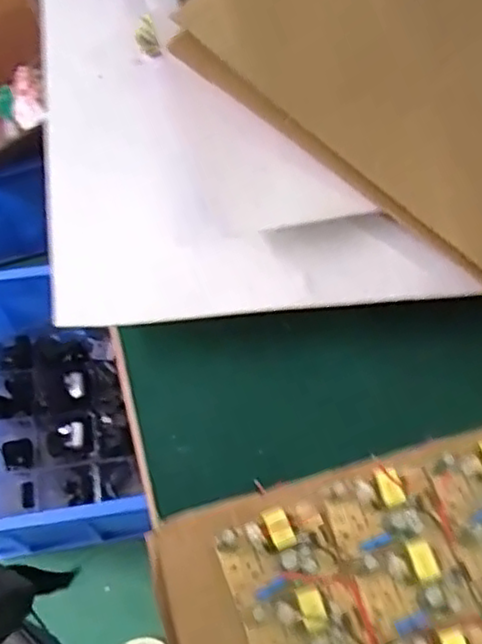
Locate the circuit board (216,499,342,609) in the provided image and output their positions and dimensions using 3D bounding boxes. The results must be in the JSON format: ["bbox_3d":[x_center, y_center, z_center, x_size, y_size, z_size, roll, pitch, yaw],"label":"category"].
[{"bbox_3d":[0.018,0.106,0.318,0.053,0.018,0.036,-15,67,-10],"label":"circuit board"}]

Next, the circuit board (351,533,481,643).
[{"bbox_3d":[0.080,0.120,0.312,0.048,0.013,0.039,-13,67,-9],"label":"circuit board"}]

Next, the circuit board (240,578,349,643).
[{"bbox_3d":[0.024,0.137,0.303,0.042,0.017,0.036,-18,68,-11],"label":"circuit board"}]

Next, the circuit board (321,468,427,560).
[{"bbox_3d":[0.067,0.090,0.328,0.051,0.013,0.034,-12,67,-9],"label":"circuit board"}]

